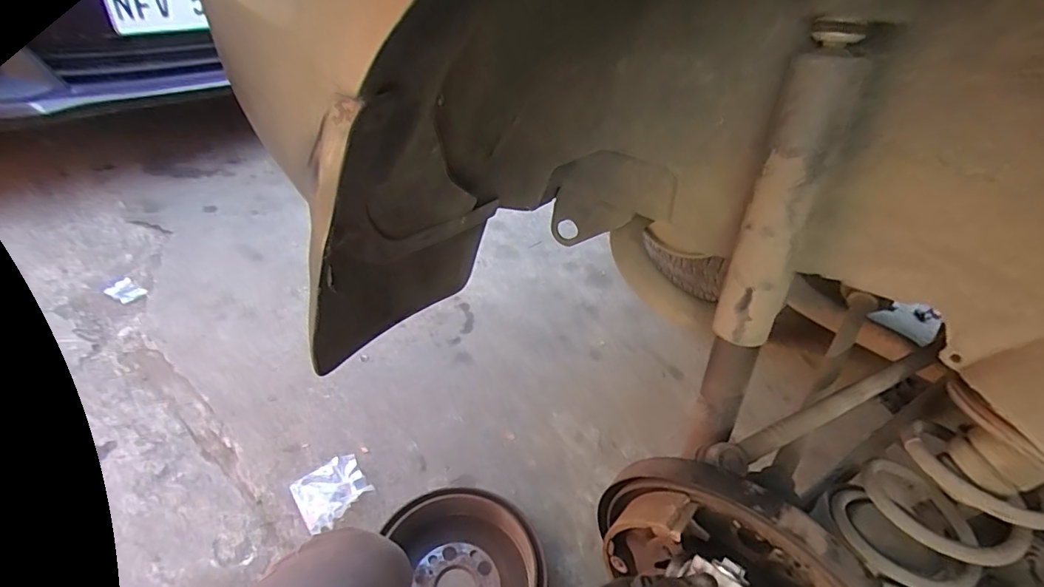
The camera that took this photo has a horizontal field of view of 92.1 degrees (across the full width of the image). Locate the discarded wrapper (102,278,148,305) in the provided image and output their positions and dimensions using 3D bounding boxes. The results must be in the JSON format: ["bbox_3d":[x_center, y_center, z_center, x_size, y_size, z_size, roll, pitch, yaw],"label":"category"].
[{"bbox_3d":[-0.972,-0.009,1.229,0.096,0.016,0.057,22,40,16],"label":"discarded wrapper"}]

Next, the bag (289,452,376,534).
[{"bbox_3d":[-0.327,0.346,0.872,0.115,0.037,0.108,-20,46,-31],"label":"bag"}]

